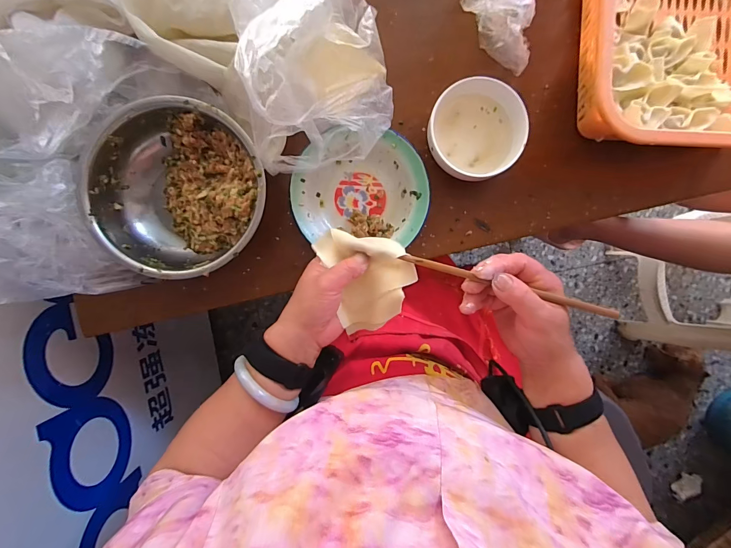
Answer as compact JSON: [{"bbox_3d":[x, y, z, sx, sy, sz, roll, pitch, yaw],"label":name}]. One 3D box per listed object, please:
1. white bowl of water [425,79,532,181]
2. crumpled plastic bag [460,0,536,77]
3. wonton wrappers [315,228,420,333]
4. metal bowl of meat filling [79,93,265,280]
[{"bbox_3d":[0.139,-0.185,0.438,0.114,0.050,0.122,0,92,-2],"label":"white bowl of water"},{"bbox_3d":[0.171,-0.306,0.415,0.049,0.083,0.105,-41,93,0],"label":"crumpled plastic bag"},{"bbox_3d":[0.004,0.001,0.343,0.083,0.031,0.104,-21,93,-1],"label":"wonton wrappers"},{"bbox_3d":[-0.215,-0.098,0.411,0.189,0.065,0.194,0,92,-2],"label":"metal bowl of meat filling"}]

